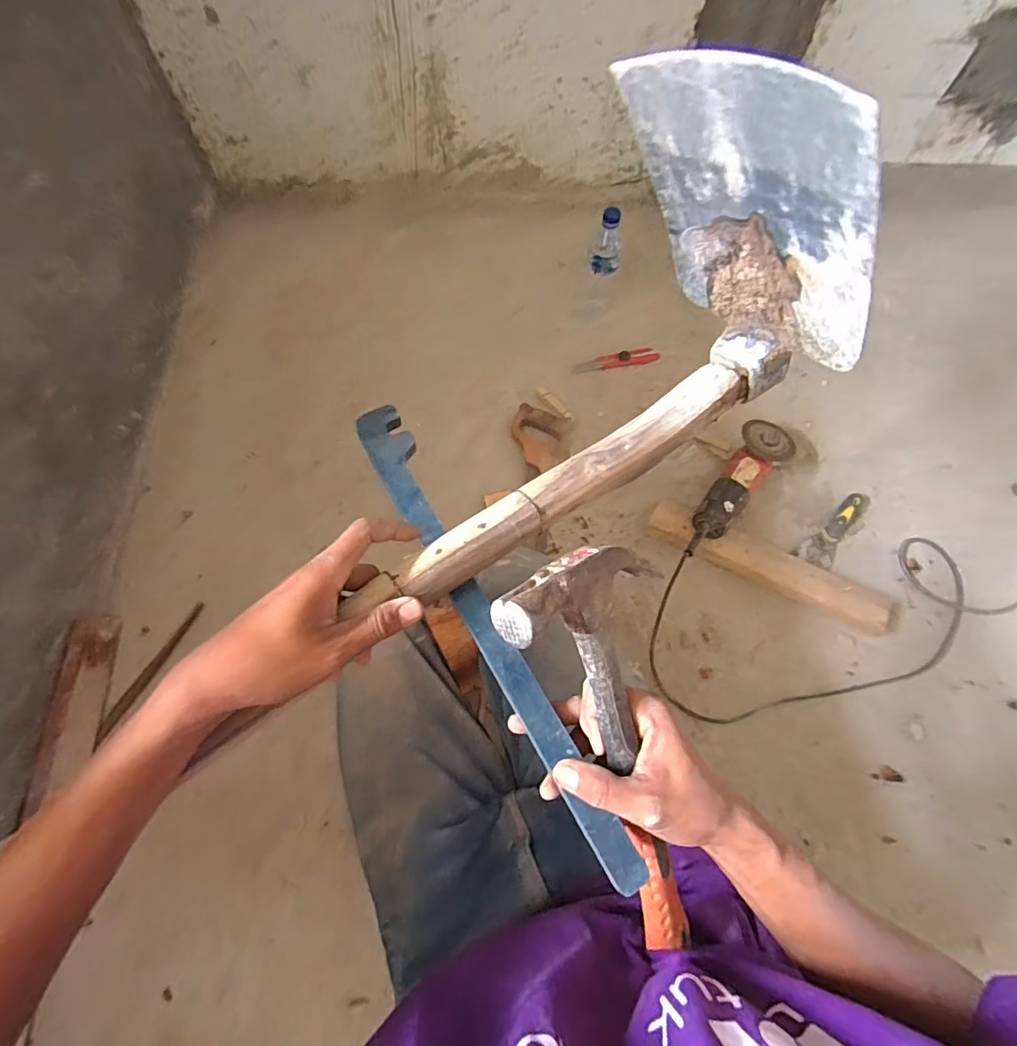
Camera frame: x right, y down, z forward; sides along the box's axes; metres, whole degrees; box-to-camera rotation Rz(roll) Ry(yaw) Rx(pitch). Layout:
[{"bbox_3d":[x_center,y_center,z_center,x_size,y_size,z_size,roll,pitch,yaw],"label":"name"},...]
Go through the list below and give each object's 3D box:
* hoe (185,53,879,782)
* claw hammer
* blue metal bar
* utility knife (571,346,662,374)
[{"bbox_3d":[0.045,-0.114,0.321,0.374,0.224,0.181,-34,73,-14],"label":"hoe"},{"bbox_3d":[0.083,0.150,0.350,0.114,0.036,0.304,-35,116,-32],"label":"claw hammer"},{"bbox_3d":[-0.021,0.061,0.385,0.034,0.008,0.395,-27,68,-12],"label":"blue metal bar"},{"bbox_3d":[0.228,-0.343,1.091,0.190,0.027,0.033,-17,68,-8],"label":"utility knife"}]

